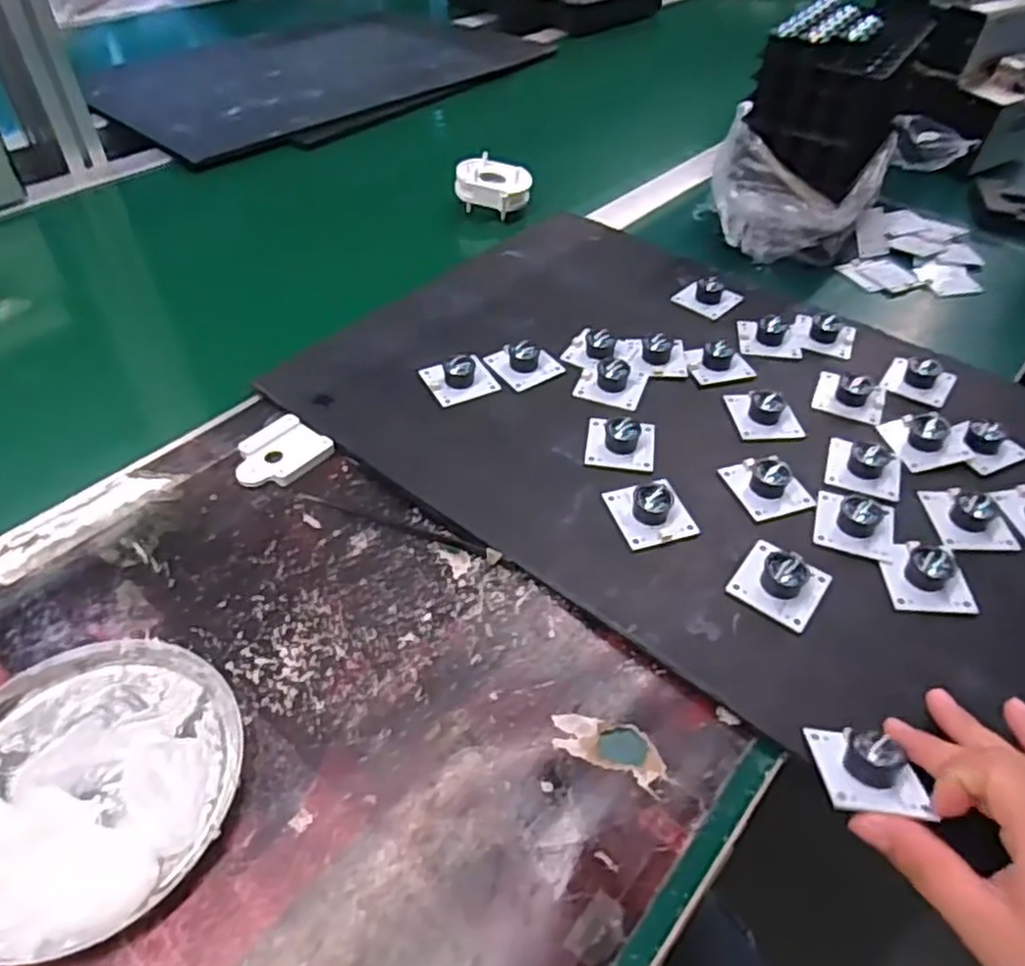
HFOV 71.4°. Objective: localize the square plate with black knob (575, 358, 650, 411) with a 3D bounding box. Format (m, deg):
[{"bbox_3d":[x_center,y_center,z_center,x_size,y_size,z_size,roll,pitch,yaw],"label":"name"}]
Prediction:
[{"bbox_3d":[0.069,-0.073,0.490,0.044,0.019,0.039,15,47,12],"label":"square plate with black knob"}]

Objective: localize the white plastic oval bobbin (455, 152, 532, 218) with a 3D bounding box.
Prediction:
[{"bbox_3d":[-0.020,-0.281,0.679,0.065,0.034,0.052,18,48,14],"label":"white plastic oval bobbin"}]

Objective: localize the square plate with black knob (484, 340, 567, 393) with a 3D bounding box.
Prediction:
[{"bbox_3d":[0.008,-0.090,0.503,0.043,0.017,0.044,-26,52,-24],"label":"square plate with black knob"}]

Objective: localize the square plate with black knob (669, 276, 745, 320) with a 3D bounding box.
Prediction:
[{"bbox_3d":[0.158,-0.154,0.574,0.042,0.013,0.044,35,54,27],"label":"square plate with black knob"}]

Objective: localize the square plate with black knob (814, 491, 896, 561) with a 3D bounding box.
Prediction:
[{"bbox_3d":[0.198,0.019,0.408,0.042,0.013,0.045,17,48,14],"label":"square plate with black knob"}]

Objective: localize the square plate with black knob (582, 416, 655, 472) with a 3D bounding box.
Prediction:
[{"bbox_3d":[0.068,-0.030,0.447,0.043,0.017,0.044,8,46,5],"label":"square plate with black knob"}]

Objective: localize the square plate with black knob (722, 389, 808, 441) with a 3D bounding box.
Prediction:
[{"bbox_3d":[0.167,-0.049,0.470,0.041,0.016,0.043,-3,46,-5],"label":"square plate with black knob"}]

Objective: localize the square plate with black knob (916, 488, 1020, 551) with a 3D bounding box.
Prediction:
[{"bbox_3d":[0.266,0.019,0.412,0.041,0.015,0.047,4,46,1],"label":"square plate with black knob"}]

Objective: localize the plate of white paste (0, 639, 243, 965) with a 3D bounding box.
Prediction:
[{"bbox_3d":[-0.185,0.122,0.299,0.123,0.026,0.125,1,46,-1],"label":"plate of white paste"}]

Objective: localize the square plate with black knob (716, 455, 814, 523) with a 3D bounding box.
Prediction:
[{"bbox_3d":[0.153,-0.003,0.426,0.042,0.016,0.044,-13,48,-14],"label":"square plate with black knob"}]

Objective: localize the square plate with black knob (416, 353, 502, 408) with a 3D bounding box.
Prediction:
[{"bbox_3d":[-0.037,-0.076,0.489,0.045,0.017,0.046,-20,50,-20],"label":"square plate with black knob"}]

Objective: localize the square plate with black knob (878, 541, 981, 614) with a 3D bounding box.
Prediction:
[{"bbox_3d":[0.223,0.049,0.382,0.042,0.011,0.038,3,46,1],"label":"square plate with black knob"}]

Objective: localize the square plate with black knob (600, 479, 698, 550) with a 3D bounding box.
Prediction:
[{"bbox_3d":[0.080,0.013,0.407,0.043,0.014,0.044,-10,48,-12],"label":"square plate with black knob"}]

